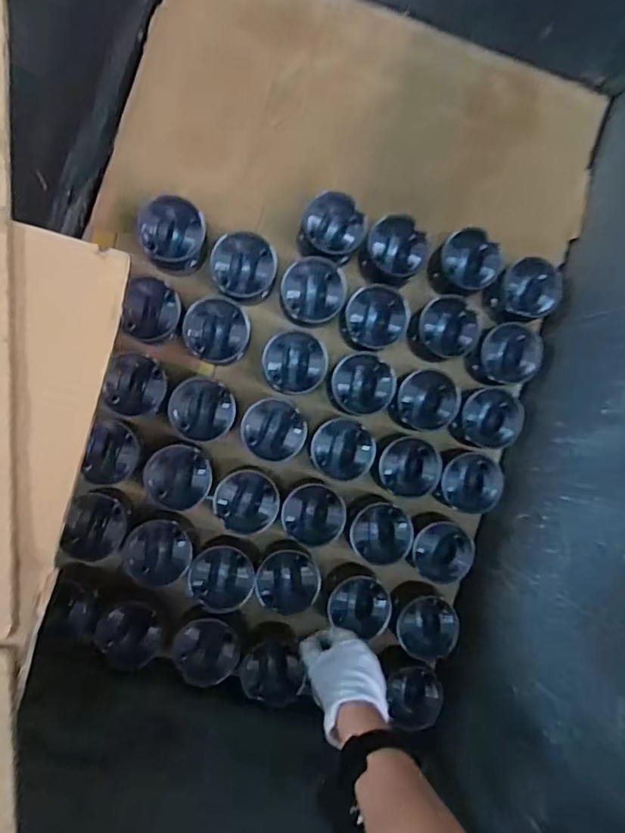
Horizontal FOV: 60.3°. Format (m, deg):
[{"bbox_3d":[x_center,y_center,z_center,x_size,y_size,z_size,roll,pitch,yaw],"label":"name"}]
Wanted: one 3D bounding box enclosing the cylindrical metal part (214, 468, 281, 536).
[{"bbox_3d":[-0.093,0.119,0.764,0.085,0.050,0.087,0,90,-7],"label":"cylindrical metal part"}]

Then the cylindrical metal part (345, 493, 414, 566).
[{"bbox_3d":[0.094,0.166,0.793,0.090,0.074,0.085,0,90,-7],"label":"cylindrical metal part"}]

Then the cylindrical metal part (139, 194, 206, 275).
[{"bbox_3d":[-0.193,-0.251,0.765,0.087,0.092,0.087,0,90,-7],"label":"cylindrical metal part"}]

